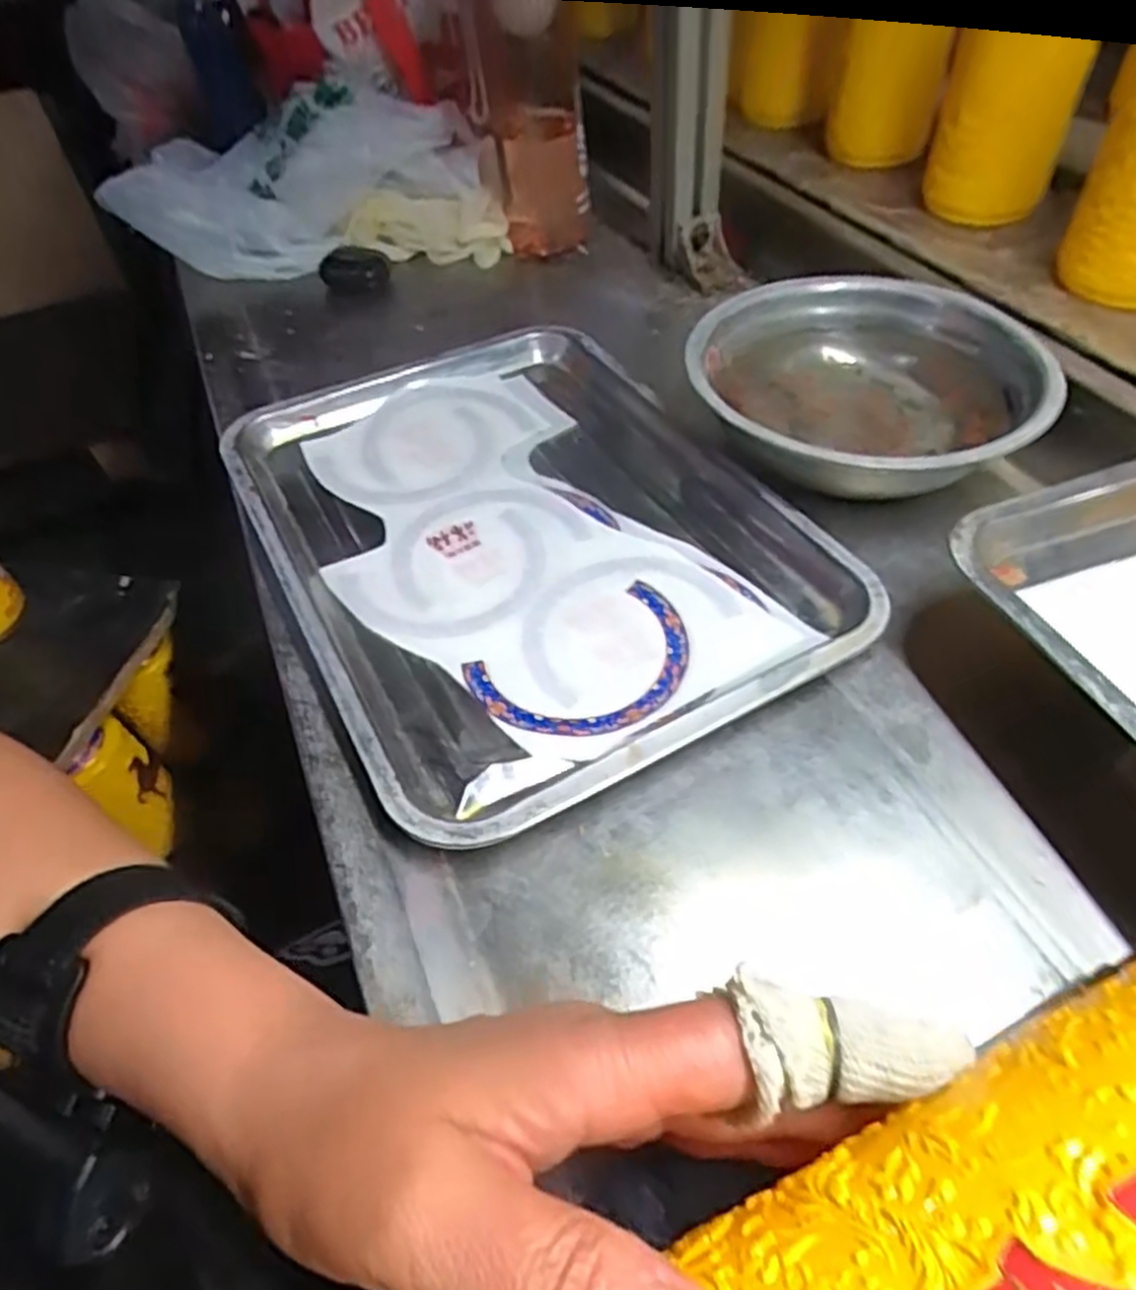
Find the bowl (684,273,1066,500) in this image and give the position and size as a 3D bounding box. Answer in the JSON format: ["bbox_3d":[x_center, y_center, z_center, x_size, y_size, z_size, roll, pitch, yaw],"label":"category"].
[{"bbox_3d":[0.177,-0.161,0.472,0.197,0.049,0.195,-4,51,5],"label":"bowl"}]

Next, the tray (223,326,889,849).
[{"bbox_3d":[-0.032,-0.080,0.453,0.267,0.028,0.370,-28,52,-14],"label":"tray"}]

